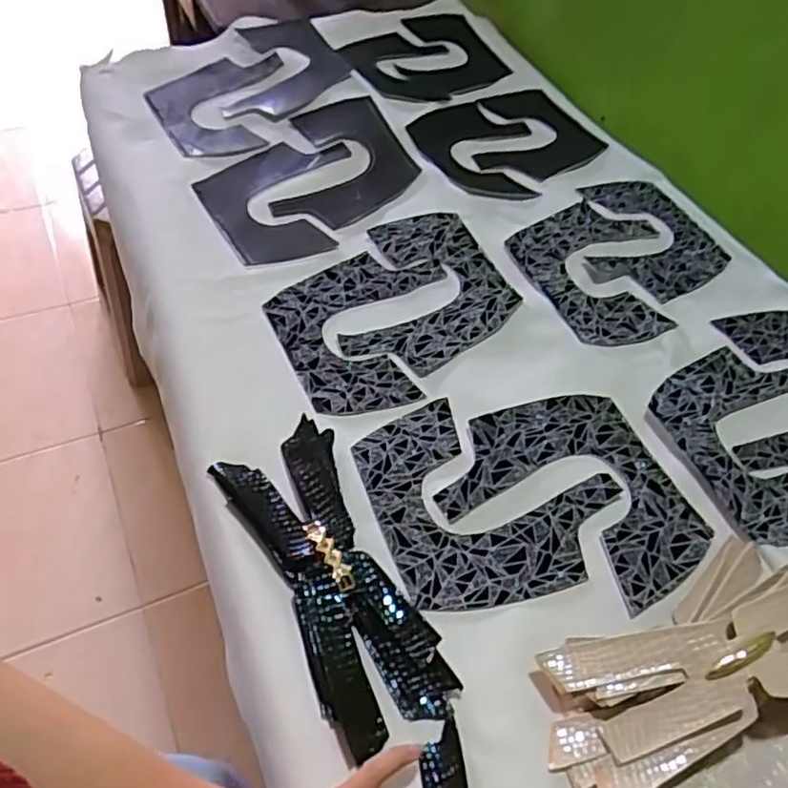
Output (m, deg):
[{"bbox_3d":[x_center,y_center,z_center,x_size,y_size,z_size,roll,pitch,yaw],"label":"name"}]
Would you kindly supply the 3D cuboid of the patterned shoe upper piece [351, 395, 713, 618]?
[{"bbox_3d":[0.107,0.082,0.539,0.259,0.012,0.178,0,57,1],"label":"patterned shoe upper piece"}]

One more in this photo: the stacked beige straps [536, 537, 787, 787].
[{"bbox_3d":[0.220,0.173,0.455,0.257,0.048,0.116,-16,57,-13],"label":"stacked beige straps"}]

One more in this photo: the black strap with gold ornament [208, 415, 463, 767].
[{"bbox_3d":[-0.047,0.130,0.488,0.090,0.030,0.234,-22,58,-17],"label":"black strap with gold ornament"}]

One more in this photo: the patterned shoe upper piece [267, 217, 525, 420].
[{"bbox_3d":[-0.001,-0.082,0.660,0.226,0.013,0.199,-23,60,-13],"label":"patterned shoe upper piece"}]

